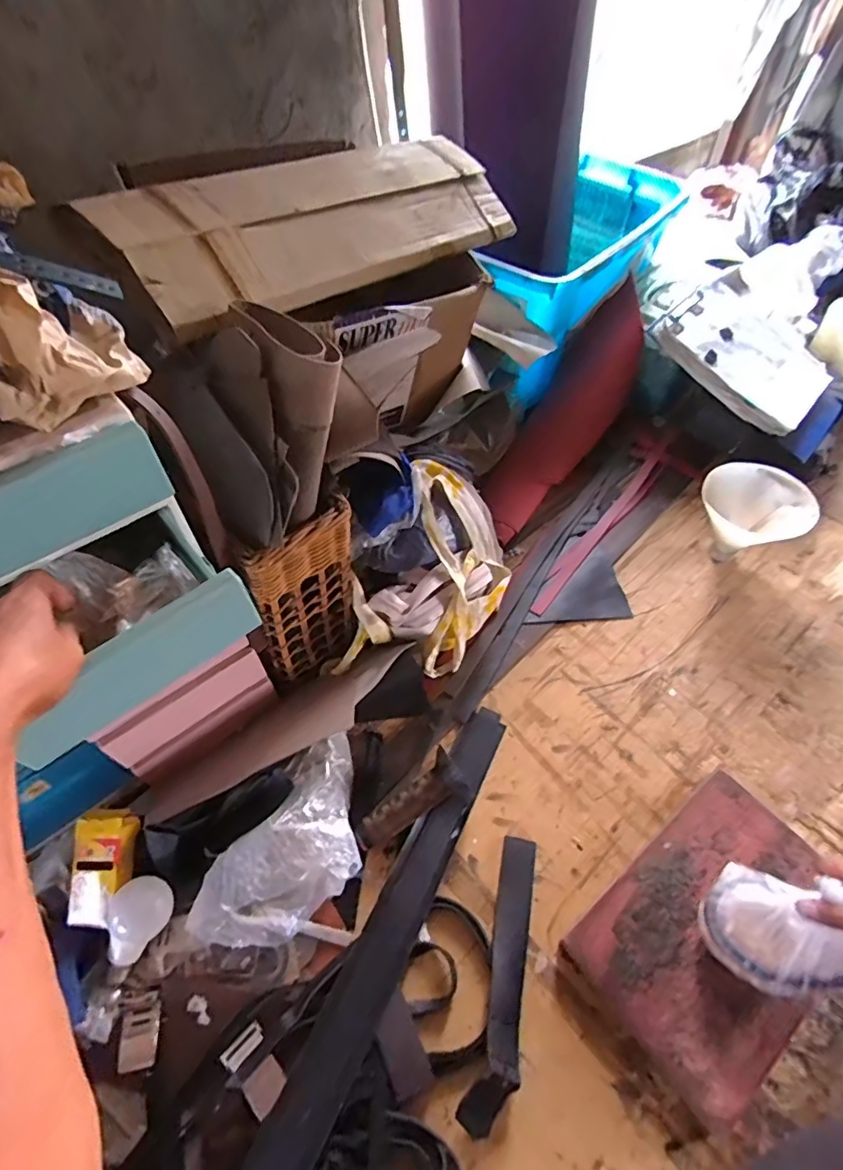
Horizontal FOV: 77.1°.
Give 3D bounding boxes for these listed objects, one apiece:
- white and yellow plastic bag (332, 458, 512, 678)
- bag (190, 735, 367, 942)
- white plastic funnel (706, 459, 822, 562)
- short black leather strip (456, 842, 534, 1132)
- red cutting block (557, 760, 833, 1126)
[{"bbox_3d":[0.037,-0.023,0.757,0.159,0.174,0.373,19,57,14],"label":"white and yellow plastic bag"},{"bbox_3d":[-0.121,0.279,0.577,0.125,0.085,0.244,26,59,19],"label":"bag"},{"bbox_3d":[0.528,-0.093,0.859,0.151,0.134,0.146,-1,54,1],"label":"white plastic funnel"},{"bbox_3d":[0.089,0.398,0.550,0.044,0.038,0.254,13,55,10],"label":"short black leather strip"},{"bbox_3d":[0.323,0.371,0.575,0.293,0.043,0.197,-33,60,-21],"label":"red cutting block"}]

